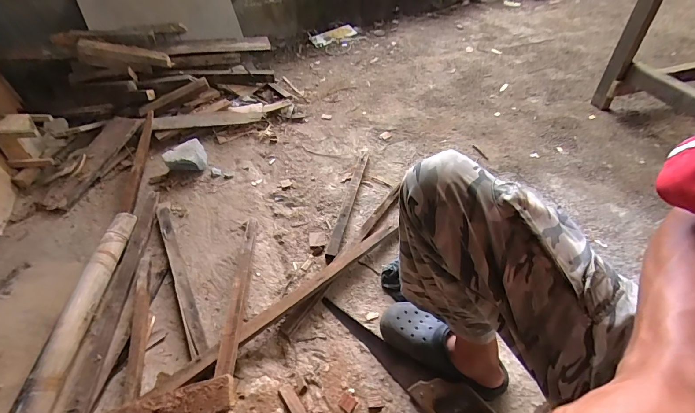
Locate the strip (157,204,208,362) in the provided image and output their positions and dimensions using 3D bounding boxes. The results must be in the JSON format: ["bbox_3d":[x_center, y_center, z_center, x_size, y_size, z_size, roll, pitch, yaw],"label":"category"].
[{"bbox_3d":[-0.458,0.164,0.916,0.043,0.034,0.549,-25,51,-17],"label":"strip"}]

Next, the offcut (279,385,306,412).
[{"bbox_3d":[-0.102,0.415,0.694,0.024,0.013,0.108,-31,53,-22],"label":"offcut"}]

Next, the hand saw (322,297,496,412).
[{"bbox_3d":[0.101,0.335,0.732,0.427,0.050,0.086,29,56,27],"label":"hand saw"}]

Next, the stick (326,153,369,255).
[{"bbox_3d":[0.011,-0.033,1.095,0.034,0.037,0.472,9,49,12],"label":"stick"}]

